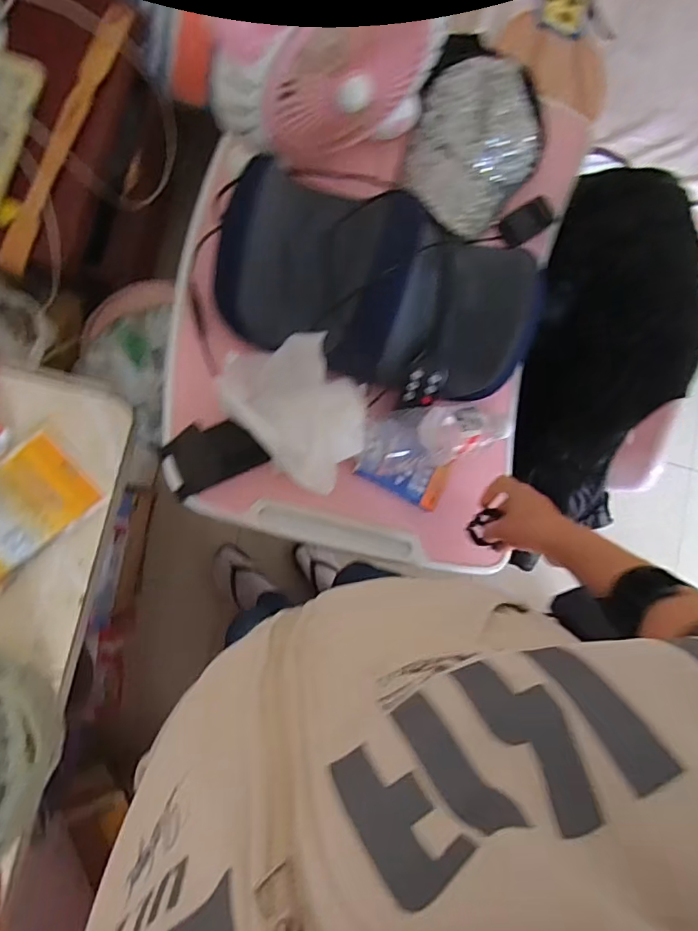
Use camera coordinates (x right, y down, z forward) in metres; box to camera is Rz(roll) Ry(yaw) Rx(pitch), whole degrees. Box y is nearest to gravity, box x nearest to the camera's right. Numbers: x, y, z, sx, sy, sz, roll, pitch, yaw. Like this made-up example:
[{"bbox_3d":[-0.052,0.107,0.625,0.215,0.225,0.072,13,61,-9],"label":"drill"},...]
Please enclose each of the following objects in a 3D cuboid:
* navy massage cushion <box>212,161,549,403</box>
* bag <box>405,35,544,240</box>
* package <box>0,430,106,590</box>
[{"bbox_3d":[0.035,-0.198,0.594,0.353,0.098,0.198,21,83,-10],"label":"navy massage cushion"},{"bbox_3d":[0.166,-0.419,0.689,0.176,0.056,0.245,28,82,-9],"label":"bag"},{"bbox_3d":[-0.389,0.056,0.622,0.178,0.038,0.110,-44,96,-11],"label":"package"}]

